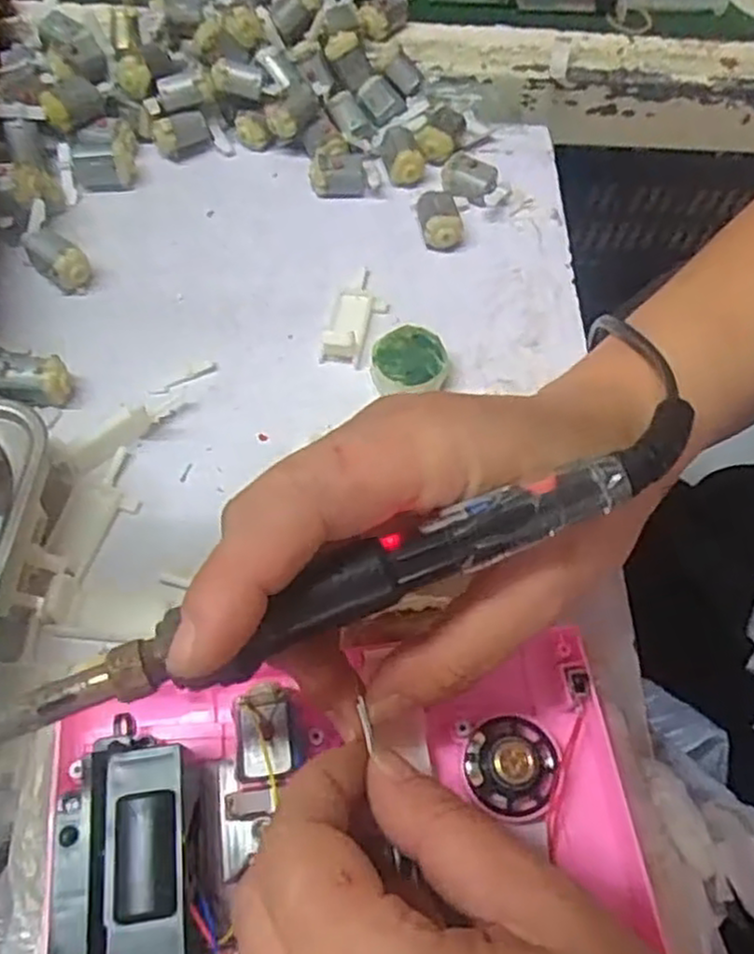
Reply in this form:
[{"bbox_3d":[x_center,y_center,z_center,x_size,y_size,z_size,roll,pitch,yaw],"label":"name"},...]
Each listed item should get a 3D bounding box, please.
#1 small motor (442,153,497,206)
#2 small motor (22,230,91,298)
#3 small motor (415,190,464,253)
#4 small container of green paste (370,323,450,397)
[{"bbox_3d":[0.048,-0.156,0.390,0.028,0.017,0.014,23,62,7],"label":"small motor"},{"bbox_3d":[-0.147,-0.099,0.346,0.029,0.020,0.016,38,65,15],"label":"small motor"},{"bbox_3d":[0.031,-0.130,0.377,0.020,0.018,0.030,-4,62,-7],"label":"small motor"},{"bbox_3d":[0.014,-0.050,0.332,0.033,0.016,0.031,2,61,-4],"label":"small container of green paste"}]

